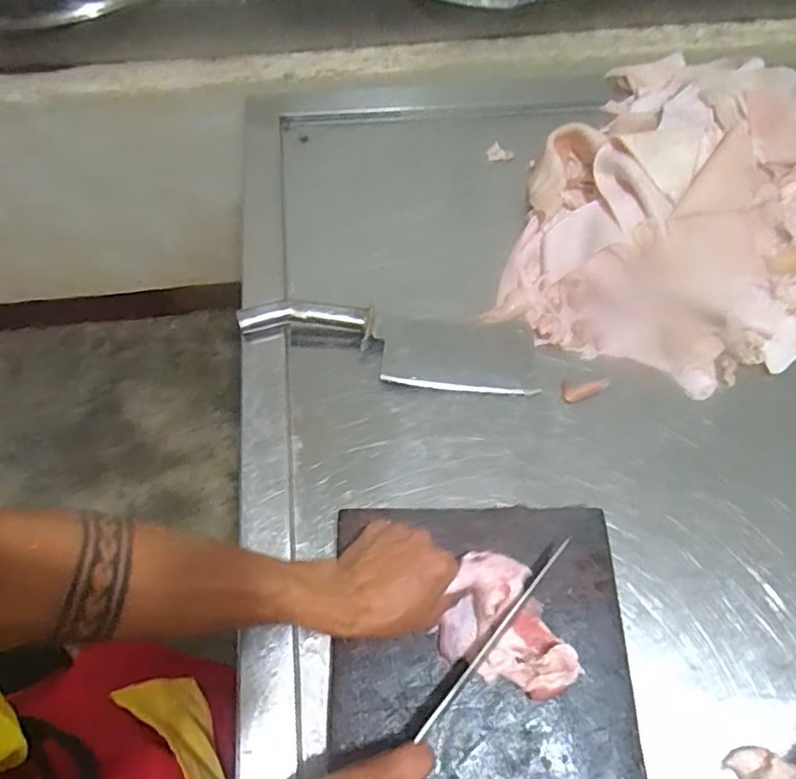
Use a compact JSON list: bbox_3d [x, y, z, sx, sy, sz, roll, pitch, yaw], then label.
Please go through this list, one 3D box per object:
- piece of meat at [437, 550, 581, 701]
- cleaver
[{"bbox_3d":[0.100,0.199,0.496,0.113,0.034,0.094,20,65,8],"label":"piece of meat"},{"bbox_3d":[-0.007,-0.048,0.649,0.325,0.035,0.086,3,64,0],"label":"cleaver"}]

